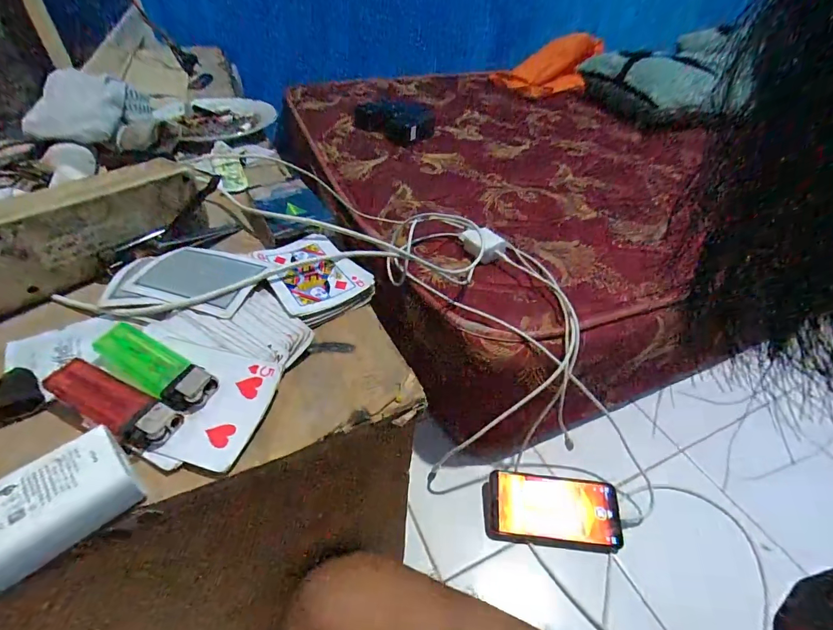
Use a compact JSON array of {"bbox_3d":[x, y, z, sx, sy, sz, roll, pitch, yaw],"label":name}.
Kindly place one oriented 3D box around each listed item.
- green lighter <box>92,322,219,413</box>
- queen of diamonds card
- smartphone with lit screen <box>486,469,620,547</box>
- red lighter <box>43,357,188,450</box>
[{"bbox_3d":[-0.150,0.030,0.221,0.081,0.011,0.026,22,46,19],"label":"green lighter"},{"bbox_3d":[-0.080,-0.034,0.297,0.062,0.006,0.088,-24,49,-27],"label":"queen of diamonds card"},{"bbox_3d":[0.176,0.247,0.501,0.159,0.016,0.074,7,59,3],"label":"smartphone with lit screen"},{"bbox_3d":[-0.161,0.047,0.206,0.078,0.014,0.023,20,45,17],"label":"red lighter"}]

